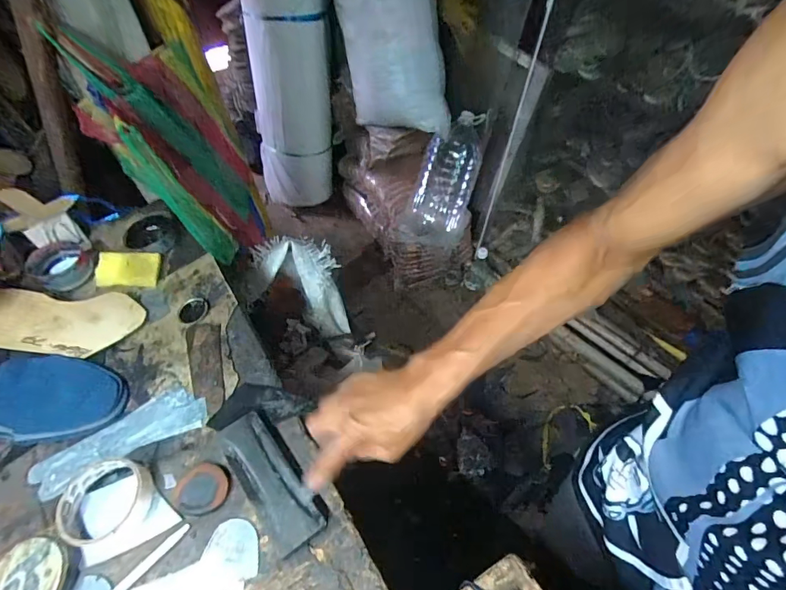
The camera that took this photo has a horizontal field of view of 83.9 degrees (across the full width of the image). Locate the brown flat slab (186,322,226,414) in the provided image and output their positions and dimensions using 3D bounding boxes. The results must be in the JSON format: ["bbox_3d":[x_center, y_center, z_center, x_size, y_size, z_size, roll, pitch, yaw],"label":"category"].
[{"bbox_3d":[-0.249,0.094,0.579,0.048,0.011,0.133,-13,55,-9],"label":"brown flat slab"}]

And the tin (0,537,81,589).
[{"bbox_3d":[-0.346,0.275,0.417,0.073,0.020,0.073,0,54,0],"label":"tin"}]

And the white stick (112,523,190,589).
[{"bbox_3d":[-0.240,0.263,0.428,0.091,0.007,0.011,-39,63,-24],"label":"white stick"}]

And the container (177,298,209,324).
[{"bbox_3d":[-0.286,0.023,0.627,0.043,0.009,0.040,0,54,0],"label":"container"}]

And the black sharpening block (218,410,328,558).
[{"bbox_3d":[-0.129,0.188,0.458,0.054,0.011,0.151,-34,61,-22],"label":"black sharpening block"}]

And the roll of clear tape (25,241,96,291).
[{"bbox_3d":[-0.503,-0.040,0.668,0.075,0.047,0.082,-21,57,-14],"label":"roll of clear tape"}]

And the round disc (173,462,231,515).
[{"bbox_3d":[-0.201,0.203,0.459,0.055,0.005,0.049,1,54,1],"label":"round disc"}]

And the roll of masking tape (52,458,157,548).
[{"bbox_3d":[-0.297,0.215,0.462,0.087,0.033,0.088,0,54,0],"label":"roll of masking tape"}]

